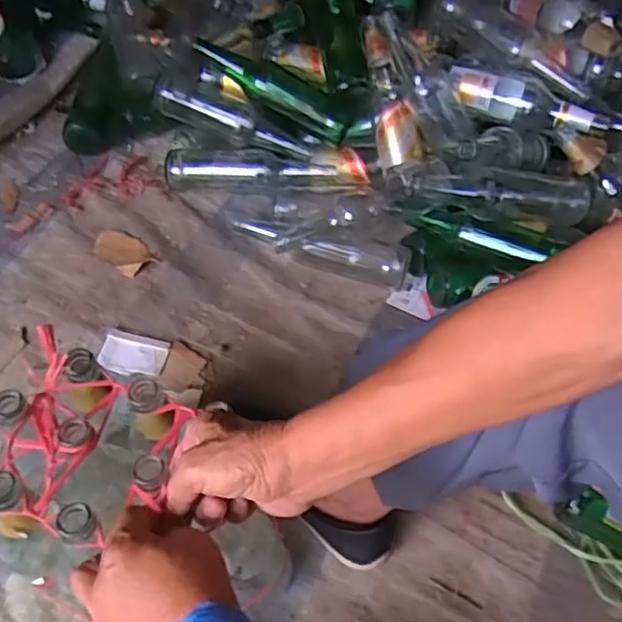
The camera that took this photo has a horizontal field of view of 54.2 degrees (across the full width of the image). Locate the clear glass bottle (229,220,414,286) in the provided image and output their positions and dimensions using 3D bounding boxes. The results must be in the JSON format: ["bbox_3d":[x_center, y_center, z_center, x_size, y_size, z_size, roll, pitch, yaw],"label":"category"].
[{"bbox_3d":[0.012,-0.099,0.900,0.266,0.055,0.061,14,58,6],"label":"clear glass bottle"}]

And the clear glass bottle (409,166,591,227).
[{"bbox_3d":[0.249,-0.157,0.810,0.273,0.063,0.056,2,57,-19],"label":"clear glass bottle"}]

